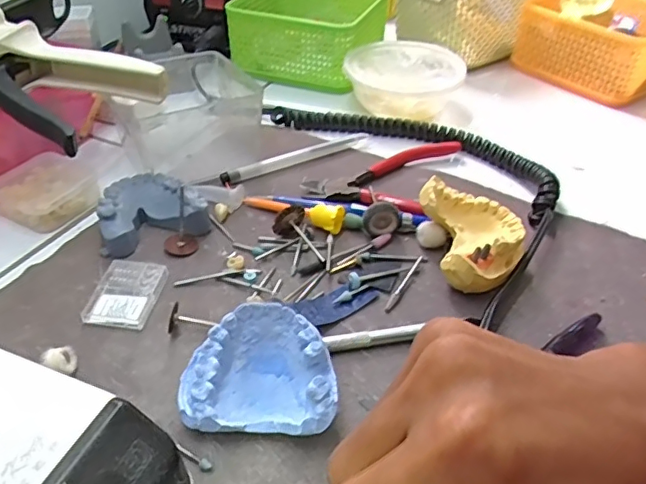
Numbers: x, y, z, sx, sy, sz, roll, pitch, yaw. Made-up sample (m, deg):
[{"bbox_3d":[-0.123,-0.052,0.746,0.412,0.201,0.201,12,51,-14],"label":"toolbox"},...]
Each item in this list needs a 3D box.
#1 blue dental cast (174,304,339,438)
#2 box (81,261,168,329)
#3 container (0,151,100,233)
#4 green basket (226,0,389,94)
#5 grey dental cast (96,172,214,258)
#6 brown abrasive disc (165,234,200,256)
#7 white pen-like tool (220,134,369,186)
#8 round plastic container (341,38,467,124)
[{"bbox_3d":[-0.031,0.061,0.260,0.066,0.035,0.052,3,42,2],"label":"blue dental cast"},{"bbox_3d":[-0.112,0.029,0.318,0.035,0.007,0.045,7,42,7],"label":"box"},{"bbox_3d":[-0.192,-0.037,0.386,0.063,0.017,0.061,29,49,28],"label":"container"},{"bbox_3d":[-0.013,-0.217,0.565,0.128,0.055,0.134,15,43,15],"label":"green basket"},{"bbox_3d":[-0.111,-0.022,0.364,0.065,0.022,0.055,-14,44,-16],"label":"grey dental cast"},{"bbox_3d":[-0.089,0.003,0.352,0.021,0.005,0.017,-6,56,-18],"label":"brown abrasive disc"},{"bbox_3d":[-0.019,-0.068,0.432,0.125,0.008,0.010,-20,46,-22],"label":"white pen-like tool"},{"bbox_3d":[0.070,-0.142,0.495,0.098,0.038,0.097,2,42,1],"label":"round plastic container"}]

